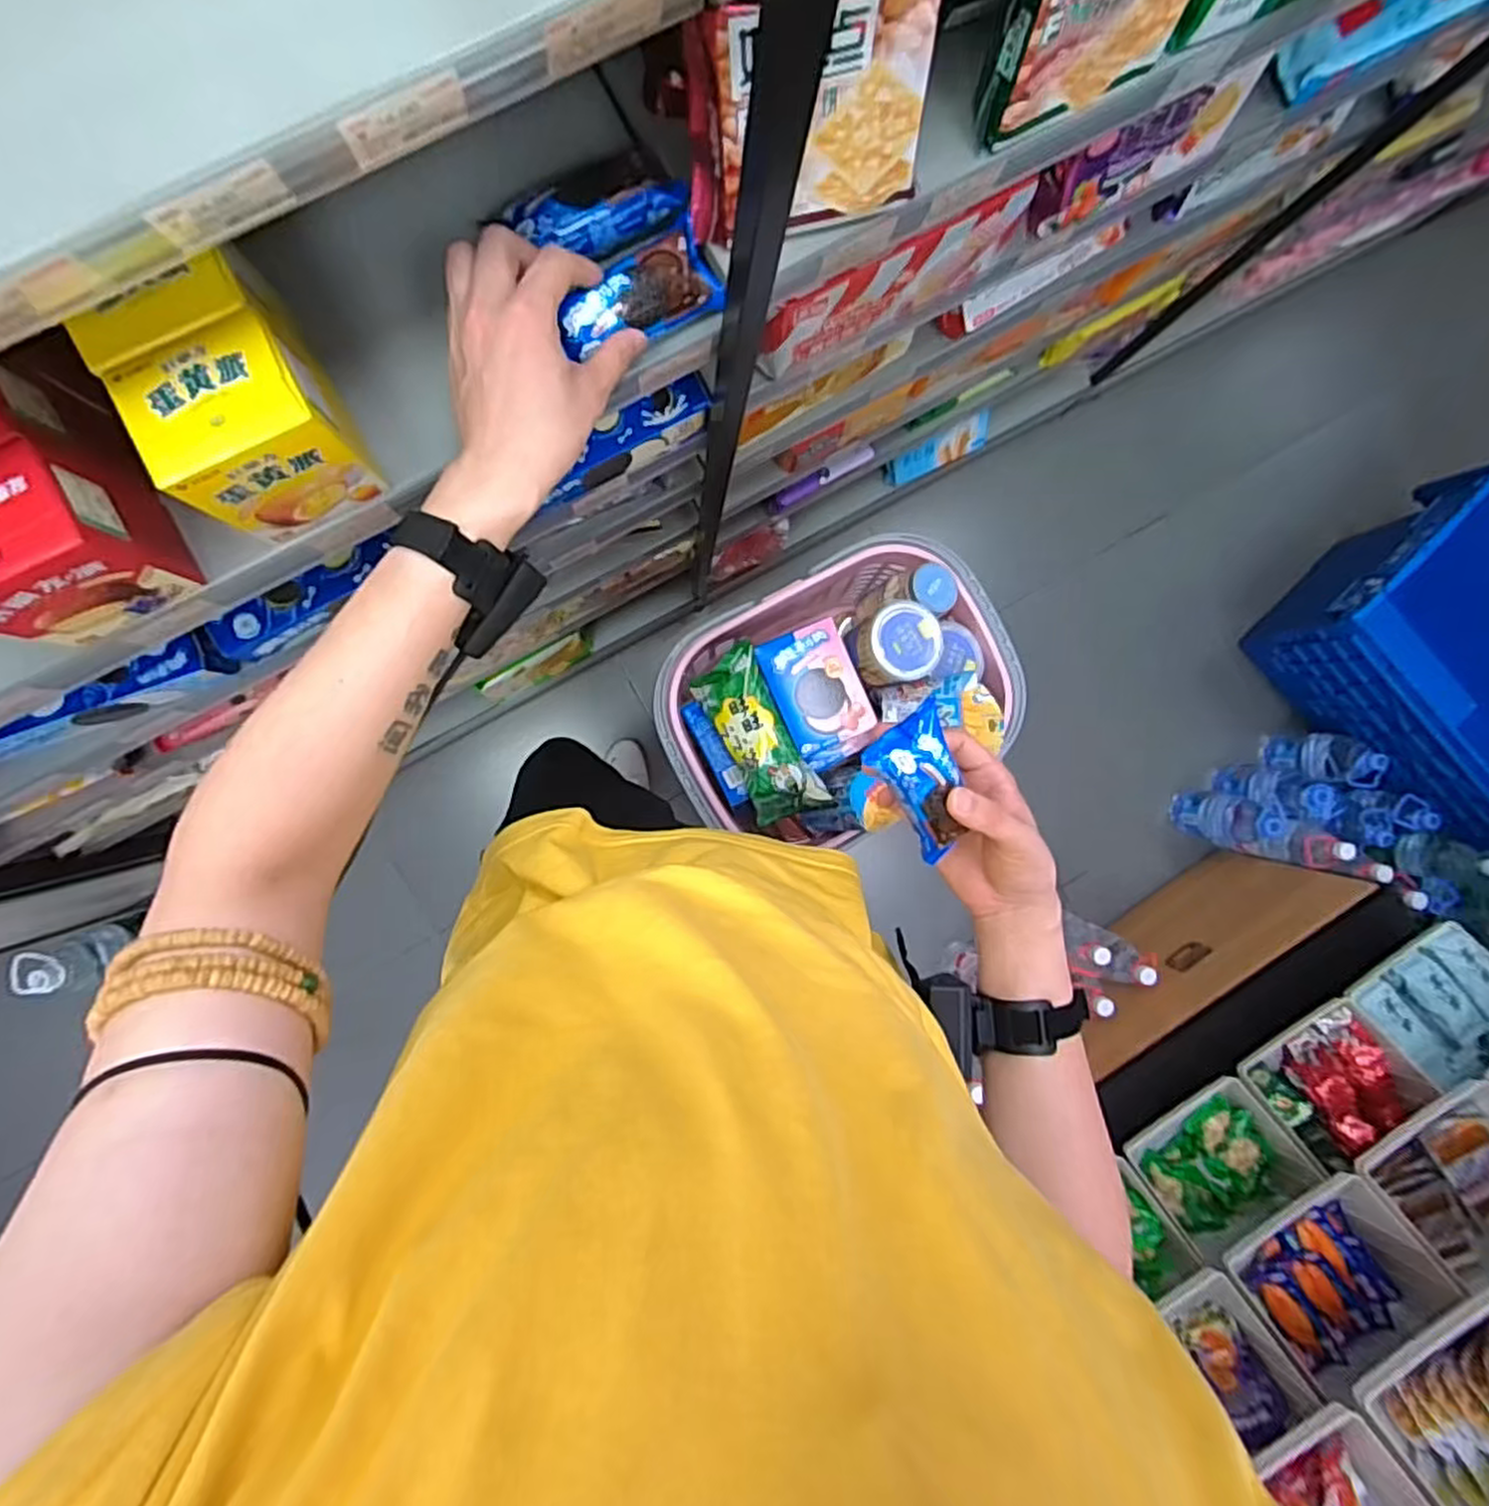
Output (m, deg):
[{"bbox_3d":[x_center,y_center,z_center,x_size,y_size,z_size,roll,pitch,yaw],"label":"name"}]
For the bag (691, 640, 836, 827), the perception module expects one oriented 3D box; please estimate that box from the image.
[{"bbox_3d":[0.015,-0.018,0.864,0.077,0.056,0.204,-28,95,-4],"label":"bag"}]

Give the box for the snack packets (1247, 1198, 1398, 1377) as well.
[{"bbox_3d":[0.808,0.743,1.048,0.177,0.042,0.187,-36,95,-3],"label":"snack packets"}]

